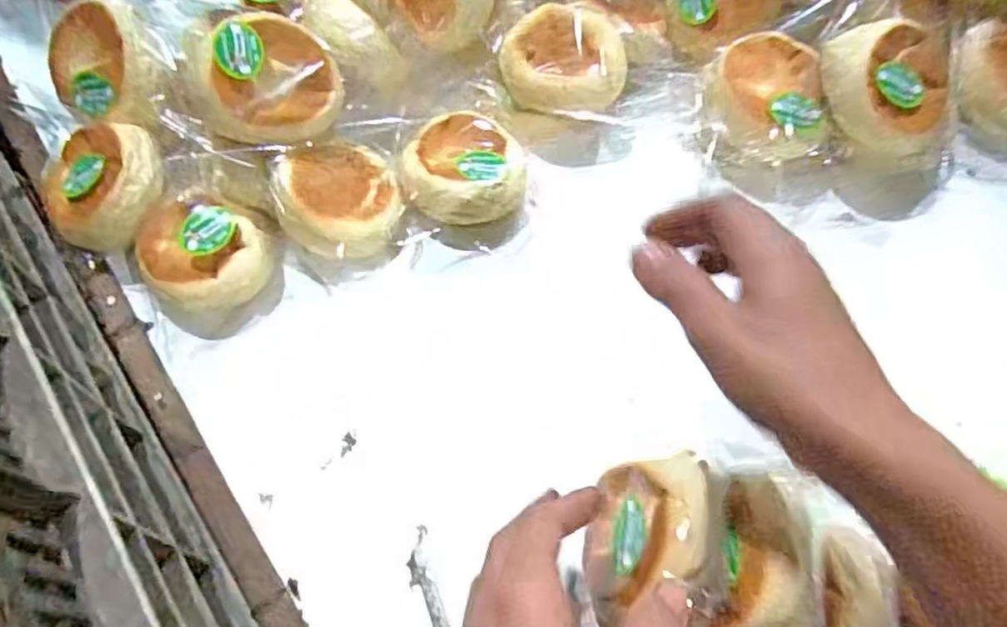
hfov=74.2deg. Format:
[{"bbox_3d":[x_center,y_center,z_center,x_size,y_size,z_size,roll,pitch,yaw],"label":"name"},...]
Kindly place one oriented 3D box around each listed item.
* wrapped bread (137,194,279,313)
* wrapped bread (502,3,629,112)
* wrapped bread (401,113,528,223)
[{"bbox_3d":[-0.207,-0.045,0.459,0.083,0.052,0.077,0,62,1],"label":"wrapped bread"},{"bbox_3d":[0.046,-0.195,0.504,0.091,0.036,0.087,1,61,3],"label":"wrapped bread"},{"bbox_3d":[-0.028,-0.105,0.496,0.084,0.041,0.091,0,62,1],"label":"wrapped bread"}]

